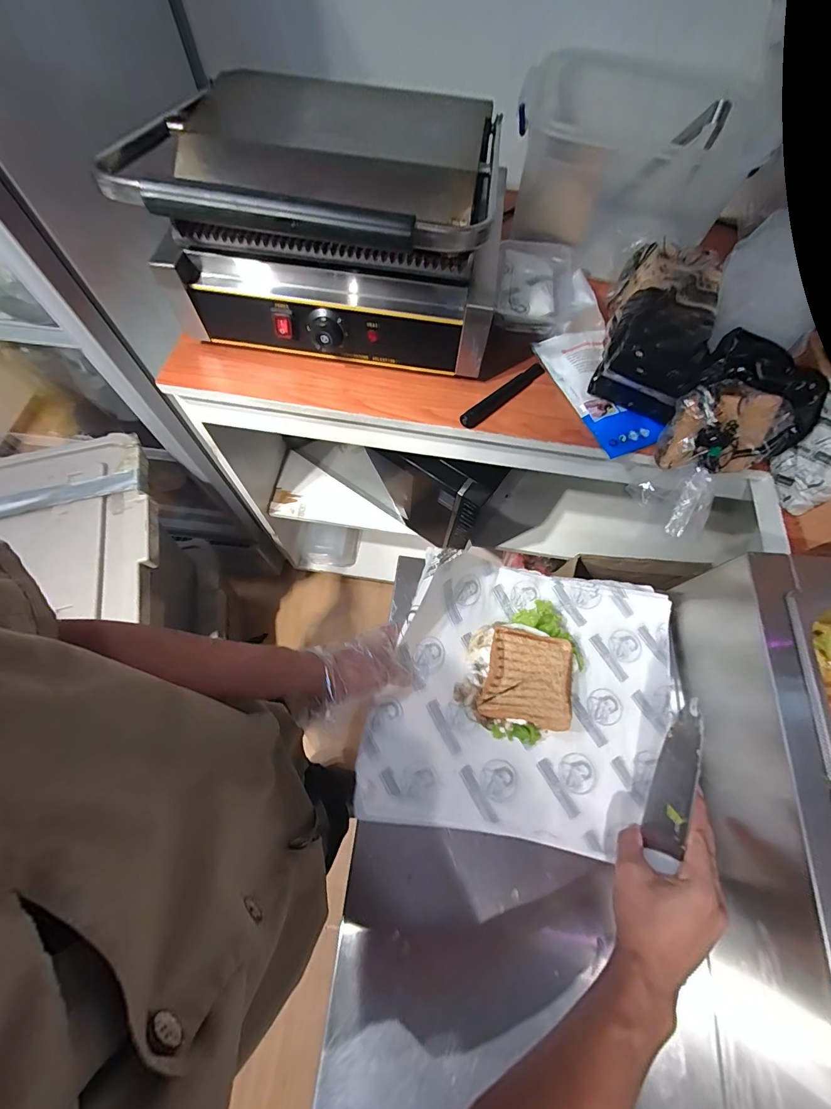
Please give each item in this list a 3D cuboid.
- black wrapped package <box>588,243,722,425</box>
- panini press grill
[{"bbox_3d":[0.335,-0.313,0.564,0.117,0.113,0.243,20,68,6],"label":"black wrapped package"},{"bbox_3d":[-0.104,-0.407,0.529,0.410,0.229,0.313,7,68,1],"label":"panini press grill"}]

